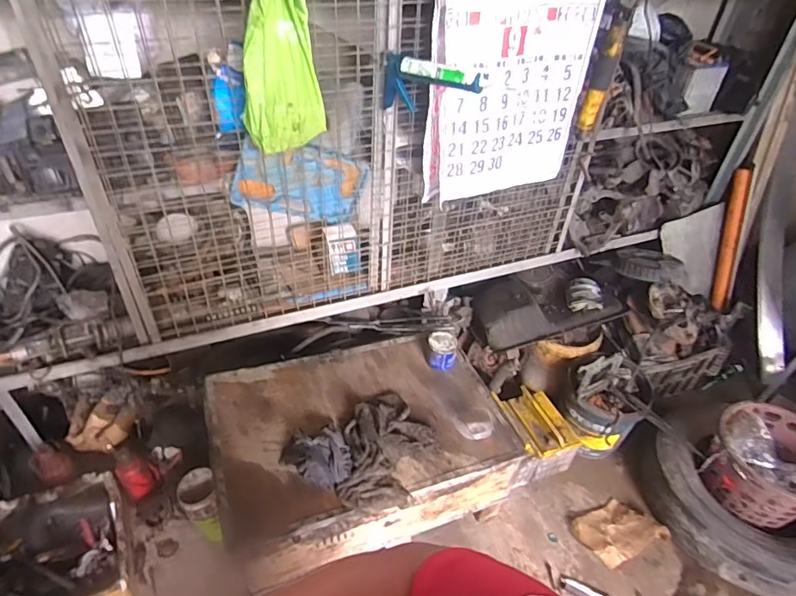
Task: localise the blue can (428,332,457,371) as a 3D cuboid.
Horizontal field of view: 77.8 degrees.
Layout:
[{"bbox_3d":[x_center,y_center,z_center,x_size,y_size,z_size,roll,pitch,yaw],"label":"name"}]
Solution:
[{"bbox_3d":[0.154,0.184,1.722,0.101,0.102,0.113,1,39,-3],"label":"blue can"}]

